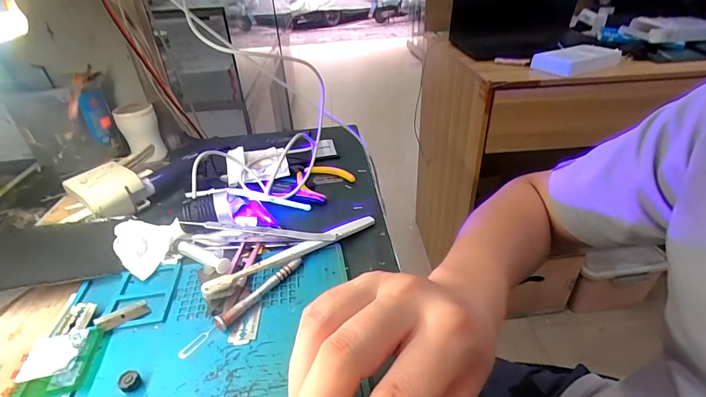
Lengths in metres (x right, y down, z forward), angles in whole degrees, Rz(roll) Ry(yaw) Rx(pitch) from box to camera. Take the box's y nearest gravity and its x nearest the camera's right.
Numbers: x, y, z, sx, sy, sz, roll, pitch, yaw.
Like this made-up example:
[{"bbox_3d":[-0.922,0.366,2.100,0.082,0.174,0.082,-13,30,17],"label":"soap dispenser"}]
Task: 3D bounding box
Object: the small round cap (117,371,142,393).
[{"bbox_3d":[-0.159,0.131,0.259,0.011,0.010,0.013,22,41,32],"label":"small round cap"}]

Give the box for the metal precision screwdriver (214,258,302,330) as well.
[{"bbox_3d":[-0.081,0.081,0.323,0.012,0.011,0.092,22,41,32],"label":"metal precision screwdriver"}]

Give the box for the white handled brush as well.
[{"bbox_3d":[-0.054,0.052,0.356,0.179,0.020,0.018,-24,39,-28],"label":"white handled brush"}]

